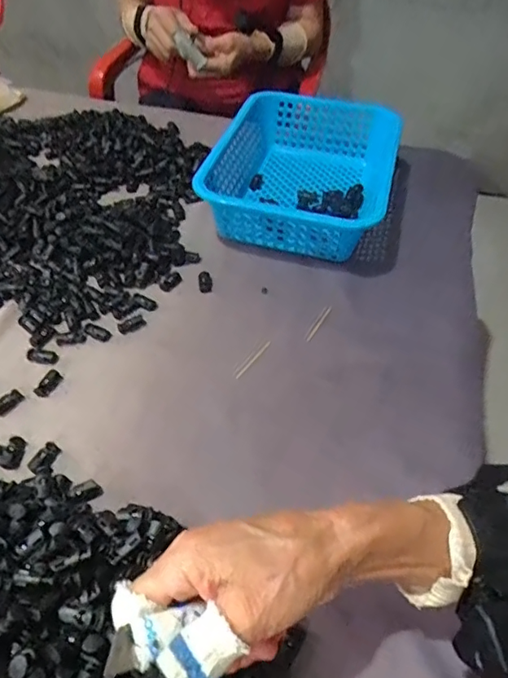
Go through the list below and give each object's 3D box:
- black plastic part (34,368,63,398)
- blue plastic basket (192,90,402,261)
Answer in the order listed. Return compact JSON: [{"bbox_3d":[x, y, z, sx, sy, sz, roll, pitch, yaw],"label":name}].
[{"bbox_3d":[-0.193,0.041,0.491,0.015,0.008,0.029,24,51,18],"label":"black plastic part"},{"bbox_3d":[0.067,-0.216,0.678,0.207,0.085,0.271,13,49,9],"label":"blue plastic basket"}]

